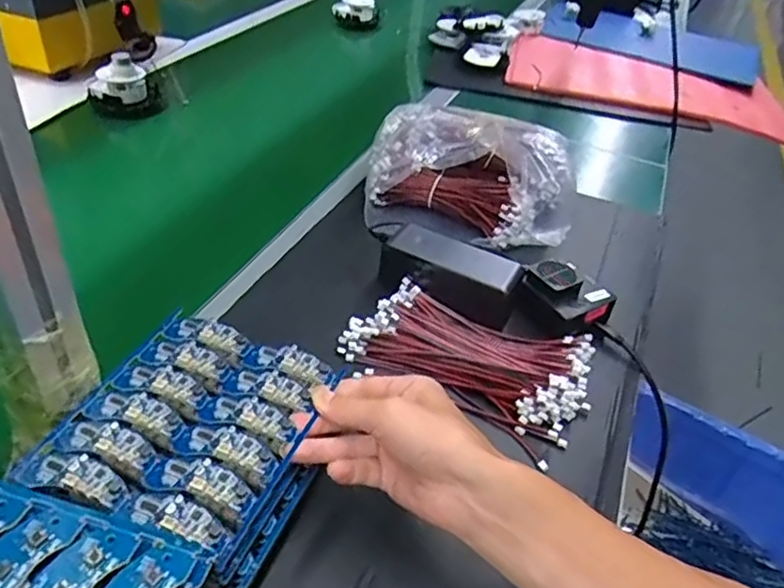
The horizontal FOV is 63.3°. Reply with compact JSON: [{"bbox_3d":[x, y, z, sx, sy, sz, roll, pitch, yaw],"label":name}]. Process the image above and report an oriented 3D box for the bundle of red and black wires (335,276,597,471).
[{"bbox_3d":[0.072,0.048,0.557,0.200,0.033,0.132,26,43,23],"label":"bundle of red and black wires"}]

